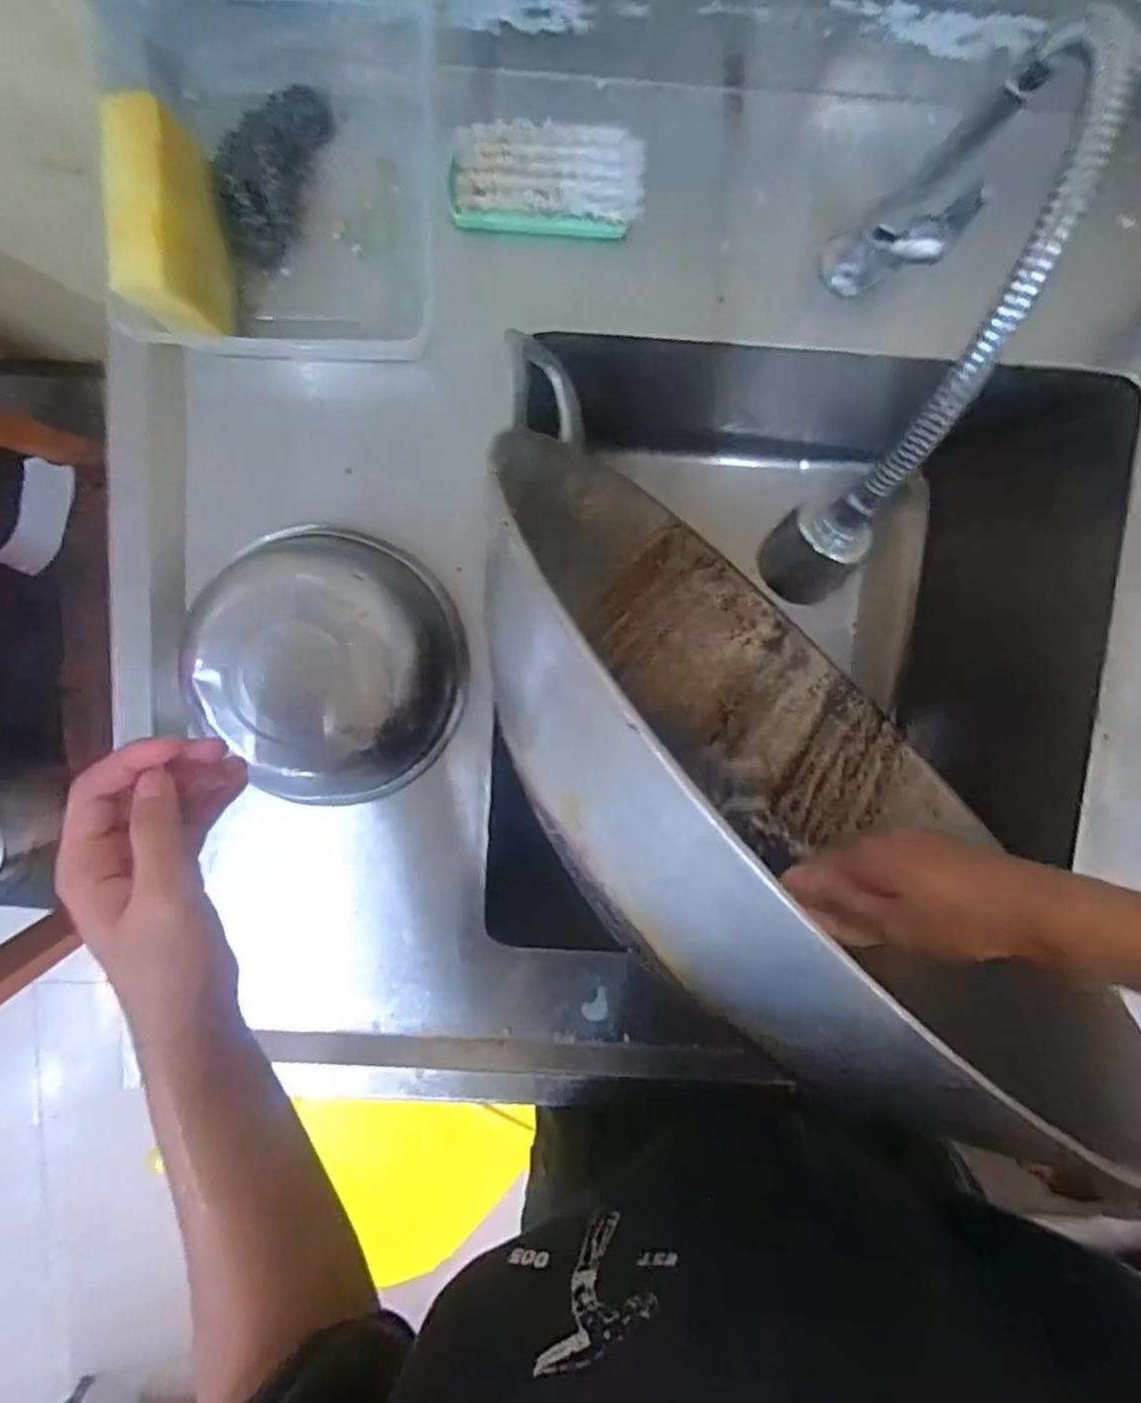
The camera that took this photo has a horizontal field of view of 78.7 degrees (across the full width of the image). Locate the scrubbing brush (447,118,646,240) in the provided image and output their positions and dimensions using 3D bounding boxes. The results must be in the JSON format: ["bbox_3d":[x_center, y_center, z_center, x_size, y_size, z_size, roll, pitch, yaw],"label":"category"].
[{"bbox_3d":[-0.016,-0.342,0.458,0.125,0.030,0.058,6,98,-2],"label":"scrubbing brush"}]

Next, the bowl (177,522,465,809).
[{"bbox_3d":[-0.165,-0.022,0.472,0.168,0.074,0.181,0,98,-1],"label":"bowl"}]

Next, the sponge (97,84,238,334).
[{"bbox_3d":[-0.241,-0.285,0.420,0.034,0.080,0.107,3,98,-1],"label":"sponge"}]

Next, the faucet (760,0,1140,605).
[{"bbox_3d":[0.167,-0.177,0.378,0.061,0.262,0.249,22,98,-4],"label":"faucet"}]

